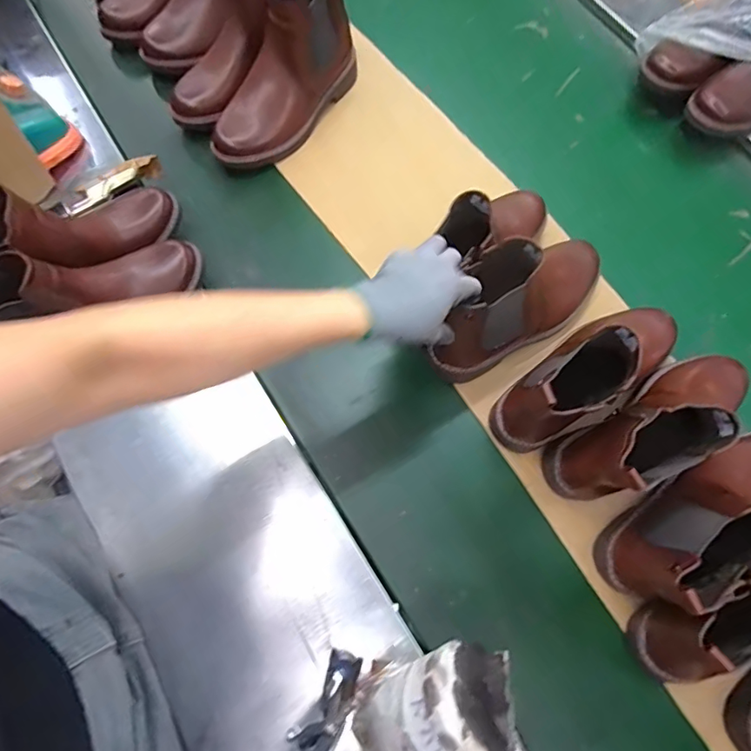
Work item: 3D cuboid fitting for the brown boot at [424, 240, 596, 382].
[{"bbox_3d":[0.172,-0.094,0.569,0.245,0.144,0.082,-30,73,-9],"label":"brown boot"}]

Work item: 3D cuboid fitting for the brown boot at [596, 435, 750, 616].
[{"bbox_3d":[0.344,0.128,0.494,0.246,0.167,0.077,-27,73,-9],"label":"brown boot"}]

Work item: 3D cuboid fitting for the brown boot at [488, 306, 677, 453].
[{"bbox_3d":[0.246,-0.013,0.545,0.247,0.163,0.082,-34,75,-11],"label":"brown boot"}]

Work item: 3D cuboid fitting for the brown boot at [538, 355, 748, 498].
[{"bbox_3d":[0.303,0.042,0.525,0.252,0.165,0.083,-31,74,-10],"label":"brown boot"}]

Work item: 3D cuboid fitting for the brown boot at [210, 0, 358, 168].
[{"bbox_3d":[-0.127,-0.409,0.690,0.091,0.171,0.251,33,74,10],"label":"brown boot"}]

